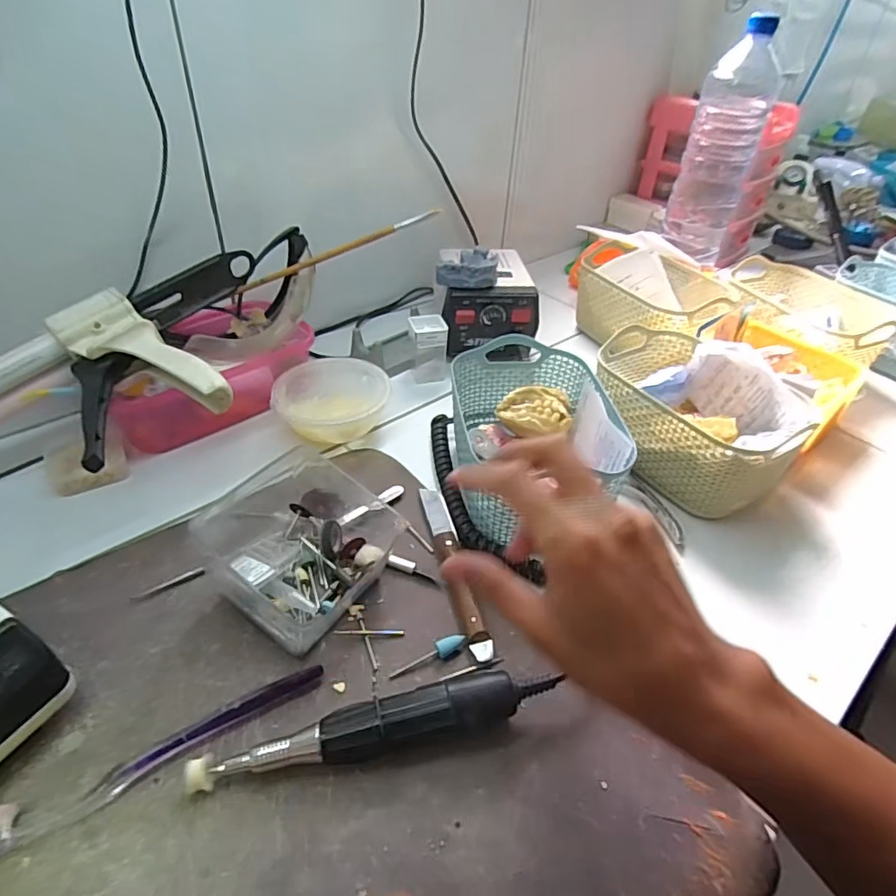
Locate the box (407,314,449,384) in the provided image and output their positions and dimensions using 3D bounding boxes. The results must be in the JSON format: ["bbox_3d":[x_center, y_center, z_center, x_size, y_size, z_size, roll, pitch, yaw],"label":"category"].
[{"bbox_3d":[-0.021,-0.102,0.587,0.036,0.062,0.038,-5,40,-12],"label":"box"}]

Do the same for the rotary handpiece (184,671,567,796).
[{"bbox_3d":[-0.034,0.149,0.299,0.194,0.026,0.025,-8,41,-14],"label":"rotary handpiece"}]

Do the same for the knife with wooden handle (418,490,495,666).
[{"bbox_3d":[0.003,0.079,0.400,0.019,0.018,0.150,-8,44,-12],"label":"knife with wooden handle"}]

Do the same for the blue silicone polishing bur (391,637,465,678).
[{"bbox_3d":[-0.012,0.129,0.344,0.050,0.009,0.009,-19,45,-25],"label":"blue silicone polishing bur"}]

